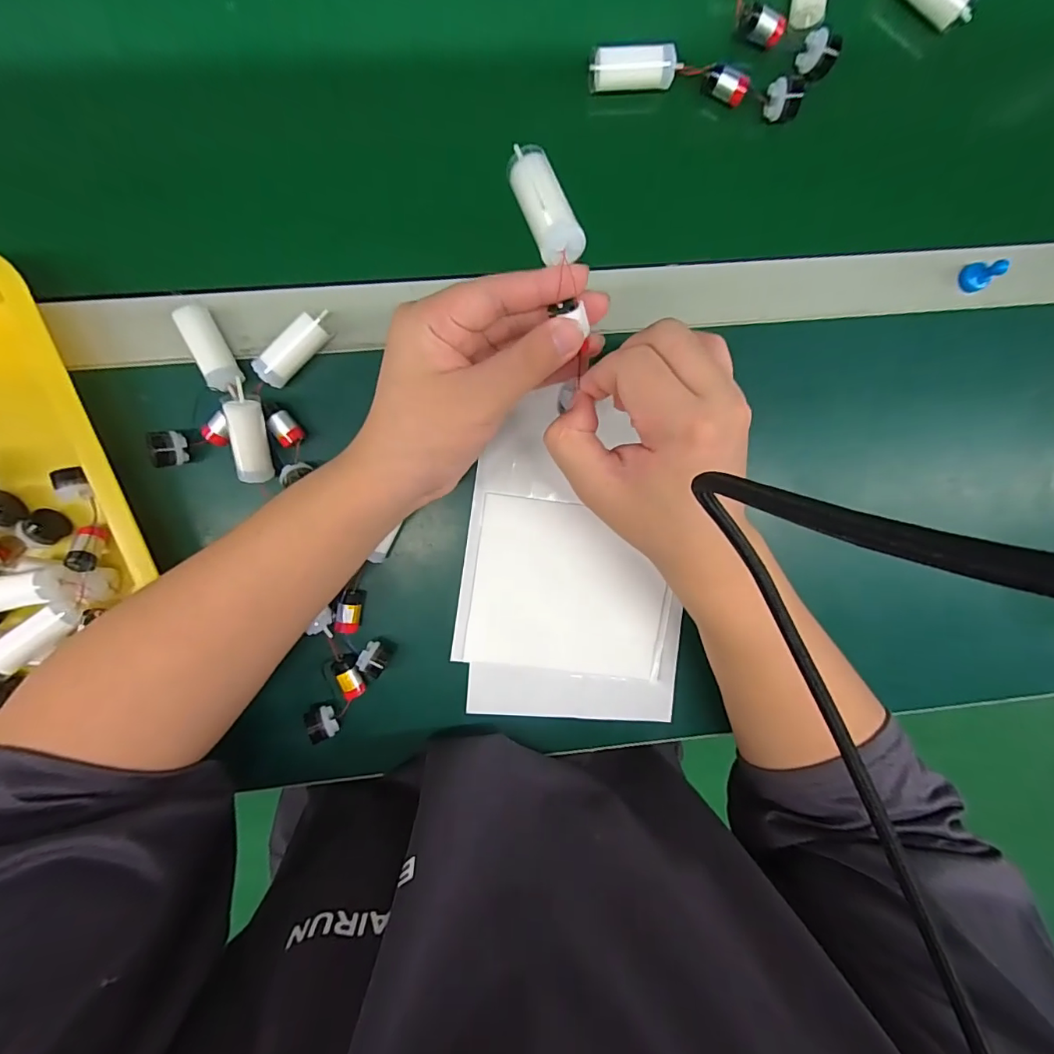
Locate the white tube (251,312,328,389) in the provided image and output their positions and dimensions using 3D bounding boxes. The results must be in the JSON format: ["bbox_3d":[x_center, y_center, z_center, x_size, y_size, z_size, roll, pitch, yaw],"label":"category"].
[{"bbox_3d":[-0.145,-0.112,0.305,0.056,0.021,0.018,-44,105,4],"label":"white tube"}]

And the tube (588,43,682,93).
[{"bbox_3d":[0.067,-0.288,0.309,0.056,0.025,0.018,-2,104,-8],"label":"tube"}]

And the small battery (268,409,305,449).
[{"bbox_3d":[-0.154,-0.063,0.309,0.015,0.012,0.021,-26,106,-1],"label":"small battery"}]

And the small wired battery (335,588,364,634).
[{"bbox_3d":[-0.120,0.057,0.326,0.014,0.012,0.029,7,102,-10],"label":"small wired battery"}]

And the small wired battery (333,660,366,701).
[{"bbox_3d":[-0.120,0.104,0.328,0.012,0.010,0.028,-20,105,-3],"label":"small wired battery"}]

